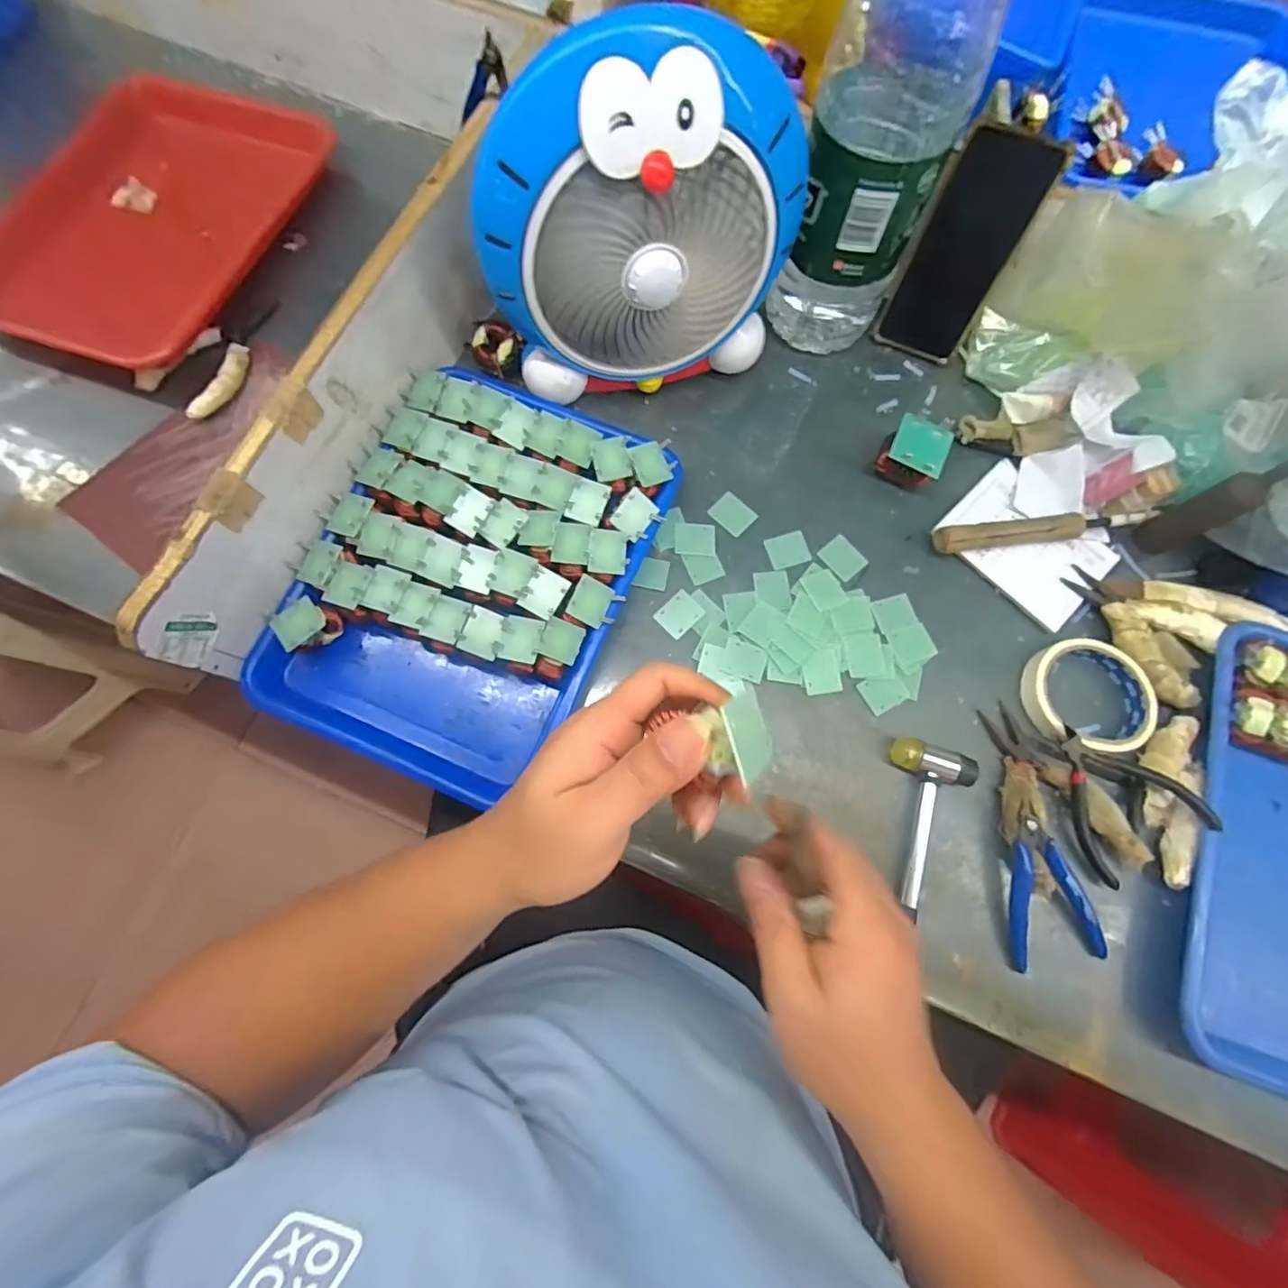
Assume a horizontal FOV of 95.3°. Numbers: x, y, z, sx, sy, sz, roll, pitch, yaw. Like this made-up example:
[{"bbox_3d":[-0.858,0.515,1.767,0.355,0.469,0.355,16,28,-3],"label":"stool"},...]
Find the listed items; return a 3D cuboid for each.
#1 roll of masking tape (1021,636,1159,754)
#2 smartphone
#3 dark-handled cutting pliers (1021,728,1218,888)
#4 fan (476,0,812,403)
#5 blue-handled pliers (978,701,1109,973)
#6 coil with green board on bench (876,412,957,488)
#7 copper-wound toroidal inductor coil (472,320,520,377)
[{"bbox_3d":[0.359,0.041,0.471,0.092,0.027,0.084,0,75,0],"label":"roll of masking tape"},{"bbox_3d":[0.272,-0.334,0.505,0.079,0.166,0.016,23,54,6],"label":"smartphone"},{"bbox_3d":[0.351,0.111,0.447,0.084,0.036,0.115,-32,78,-8],"label":"dark-handled cutting pliers"},{"bbox_3d":[0.002,-0.291,0.443,0.229,0.244,0.089,-25,77,-7],"label":"fan"},{"bbox_3d":[0.291,0.143,0.445,0.065,0.031,0.183,-8,76,-3],"label":"blue-handled pliers"},{"bbox_3d":[0.236,-0.167,0.516,0.050,0.053,0.055,31,77,7],"label":"coil with green board on bench"},{"bbox_3d":[-0.136,-0.274,0.544,0.043,0.021,0.040,2,99,11],"label":"copper-wound toroidal inductor coil"}]

